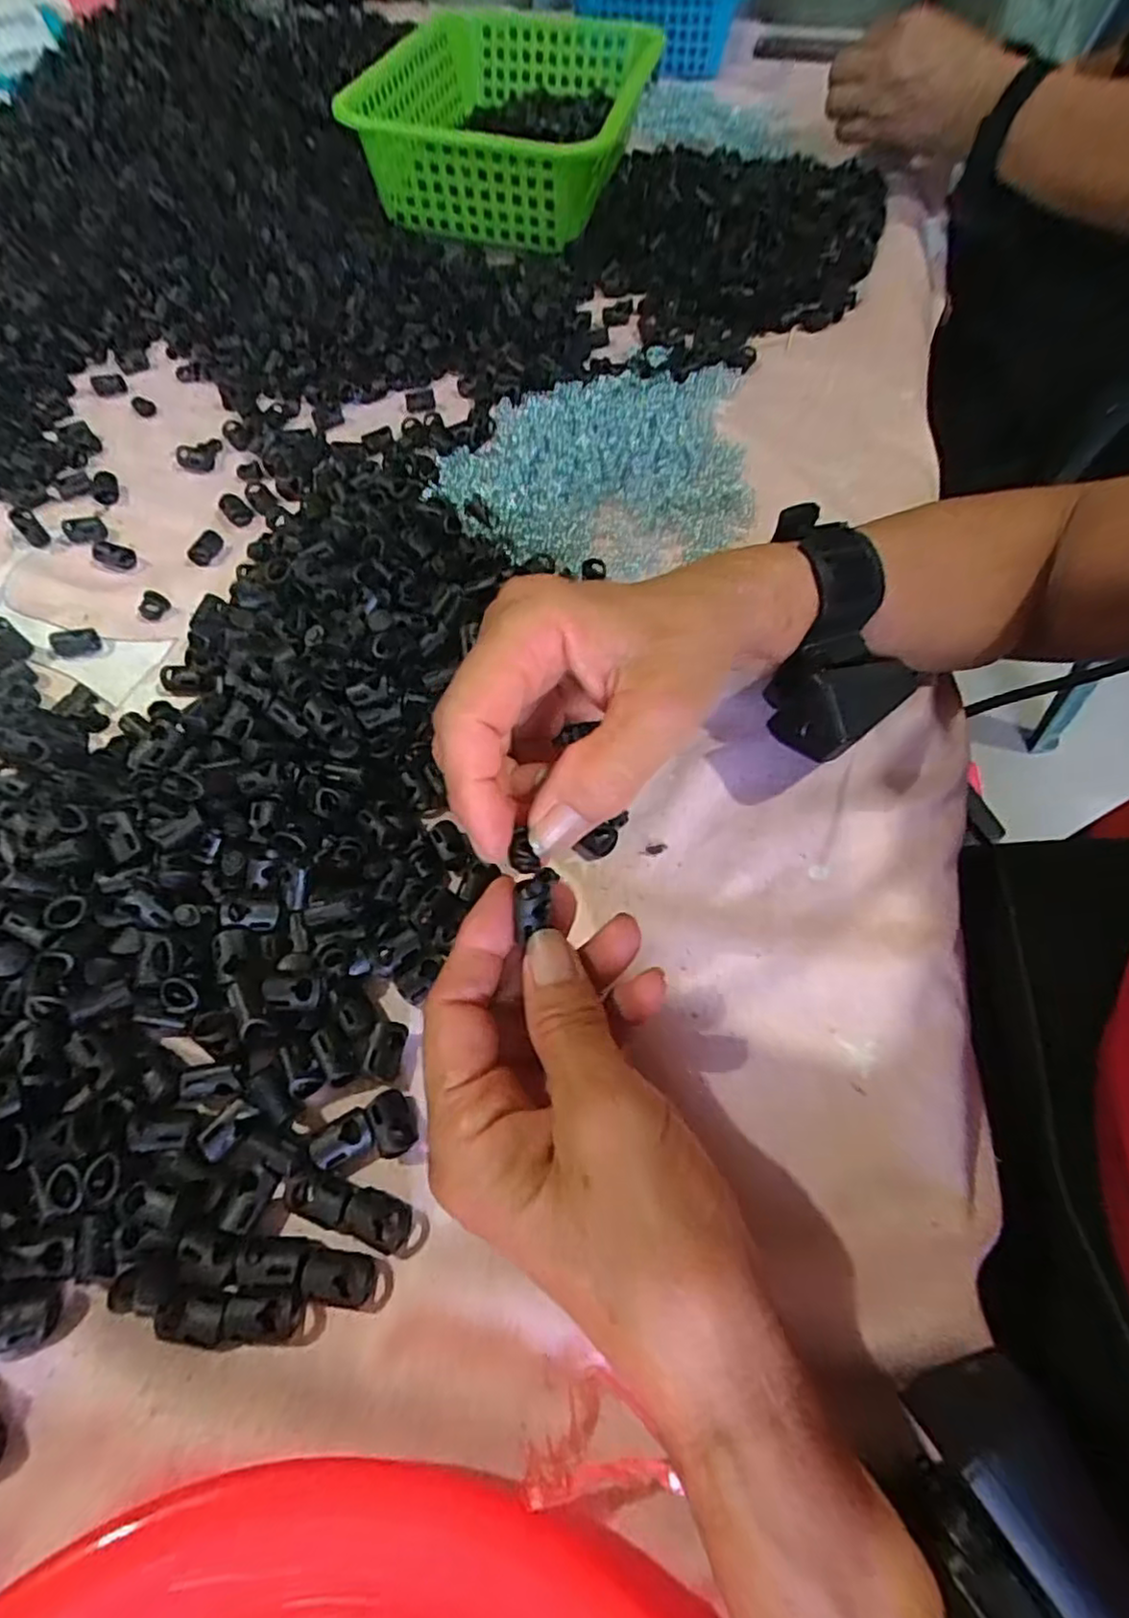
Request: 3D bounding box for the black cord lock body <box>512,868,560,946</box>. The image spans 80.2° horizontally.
[{"bbox_3d":[-0.010,0.031,0.216,0.012,0.010,0.023,11,60,4],"label":"black cord lock body"}]

